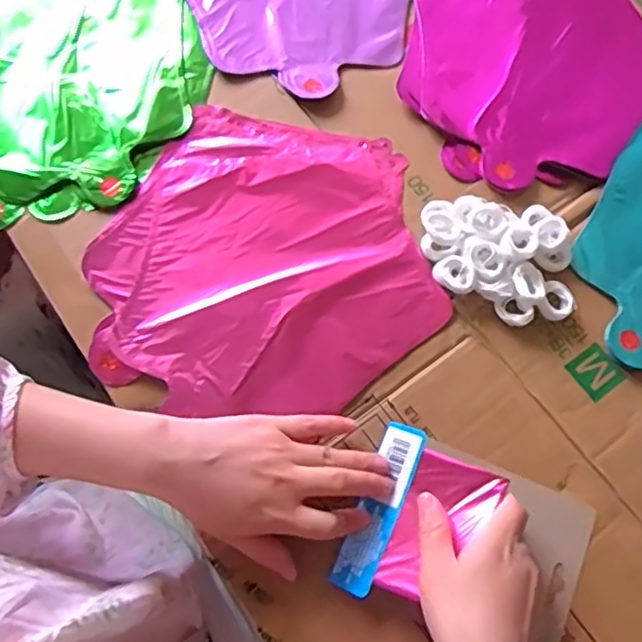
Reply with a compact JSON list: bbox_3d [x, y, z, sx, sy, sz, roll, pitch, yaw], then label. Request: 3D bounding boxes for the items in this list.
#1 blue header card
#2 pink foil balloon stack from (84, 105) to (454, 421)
[{"bbox_3d":[0.039,0.125,0.436,0.030,0.004,0.113,18,74,24],"label":"blue header card"},{"bbox_3d":[-0.038,-0.047,0.485,0.246,0.004,0.228,5,72,0],"label":"pink foil balloon stack"}]

